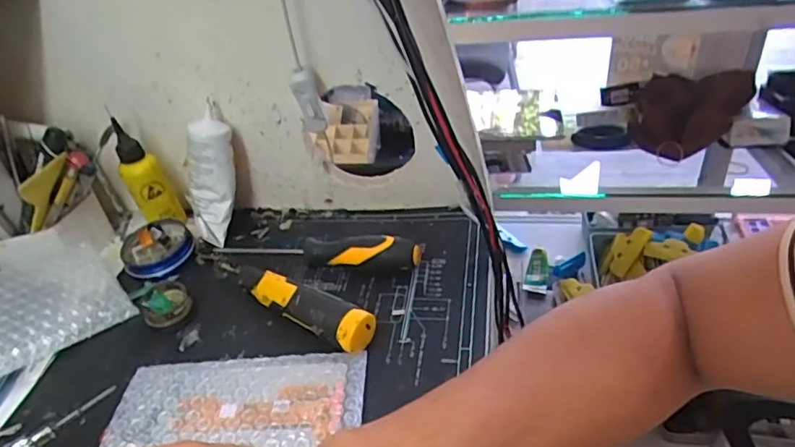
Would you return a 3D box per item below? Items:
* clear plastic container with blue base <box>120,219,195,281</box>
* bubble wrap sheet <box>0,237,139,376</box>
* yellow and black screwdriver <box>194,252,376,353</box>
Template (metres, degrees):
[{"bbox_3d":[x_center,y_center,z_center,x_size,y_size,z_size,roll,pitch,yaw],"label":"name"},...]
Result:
[{"bbox_3d":[-0.222,0.023,0.523,0.062,0.022,0.062,-4,39,4],"label":"clear plastic container with blue base"},{"bbox_3d":[-0.309,0.070,0.439,0.169,0.011,0.100,-28,66,-41],"label":"bubble wrap sheet"},{"bbox_3d":[-0.101,0.055,0.453,0.188,0.030,0.028,18,45,28],"label":"yellow and black screwdriver"}]

